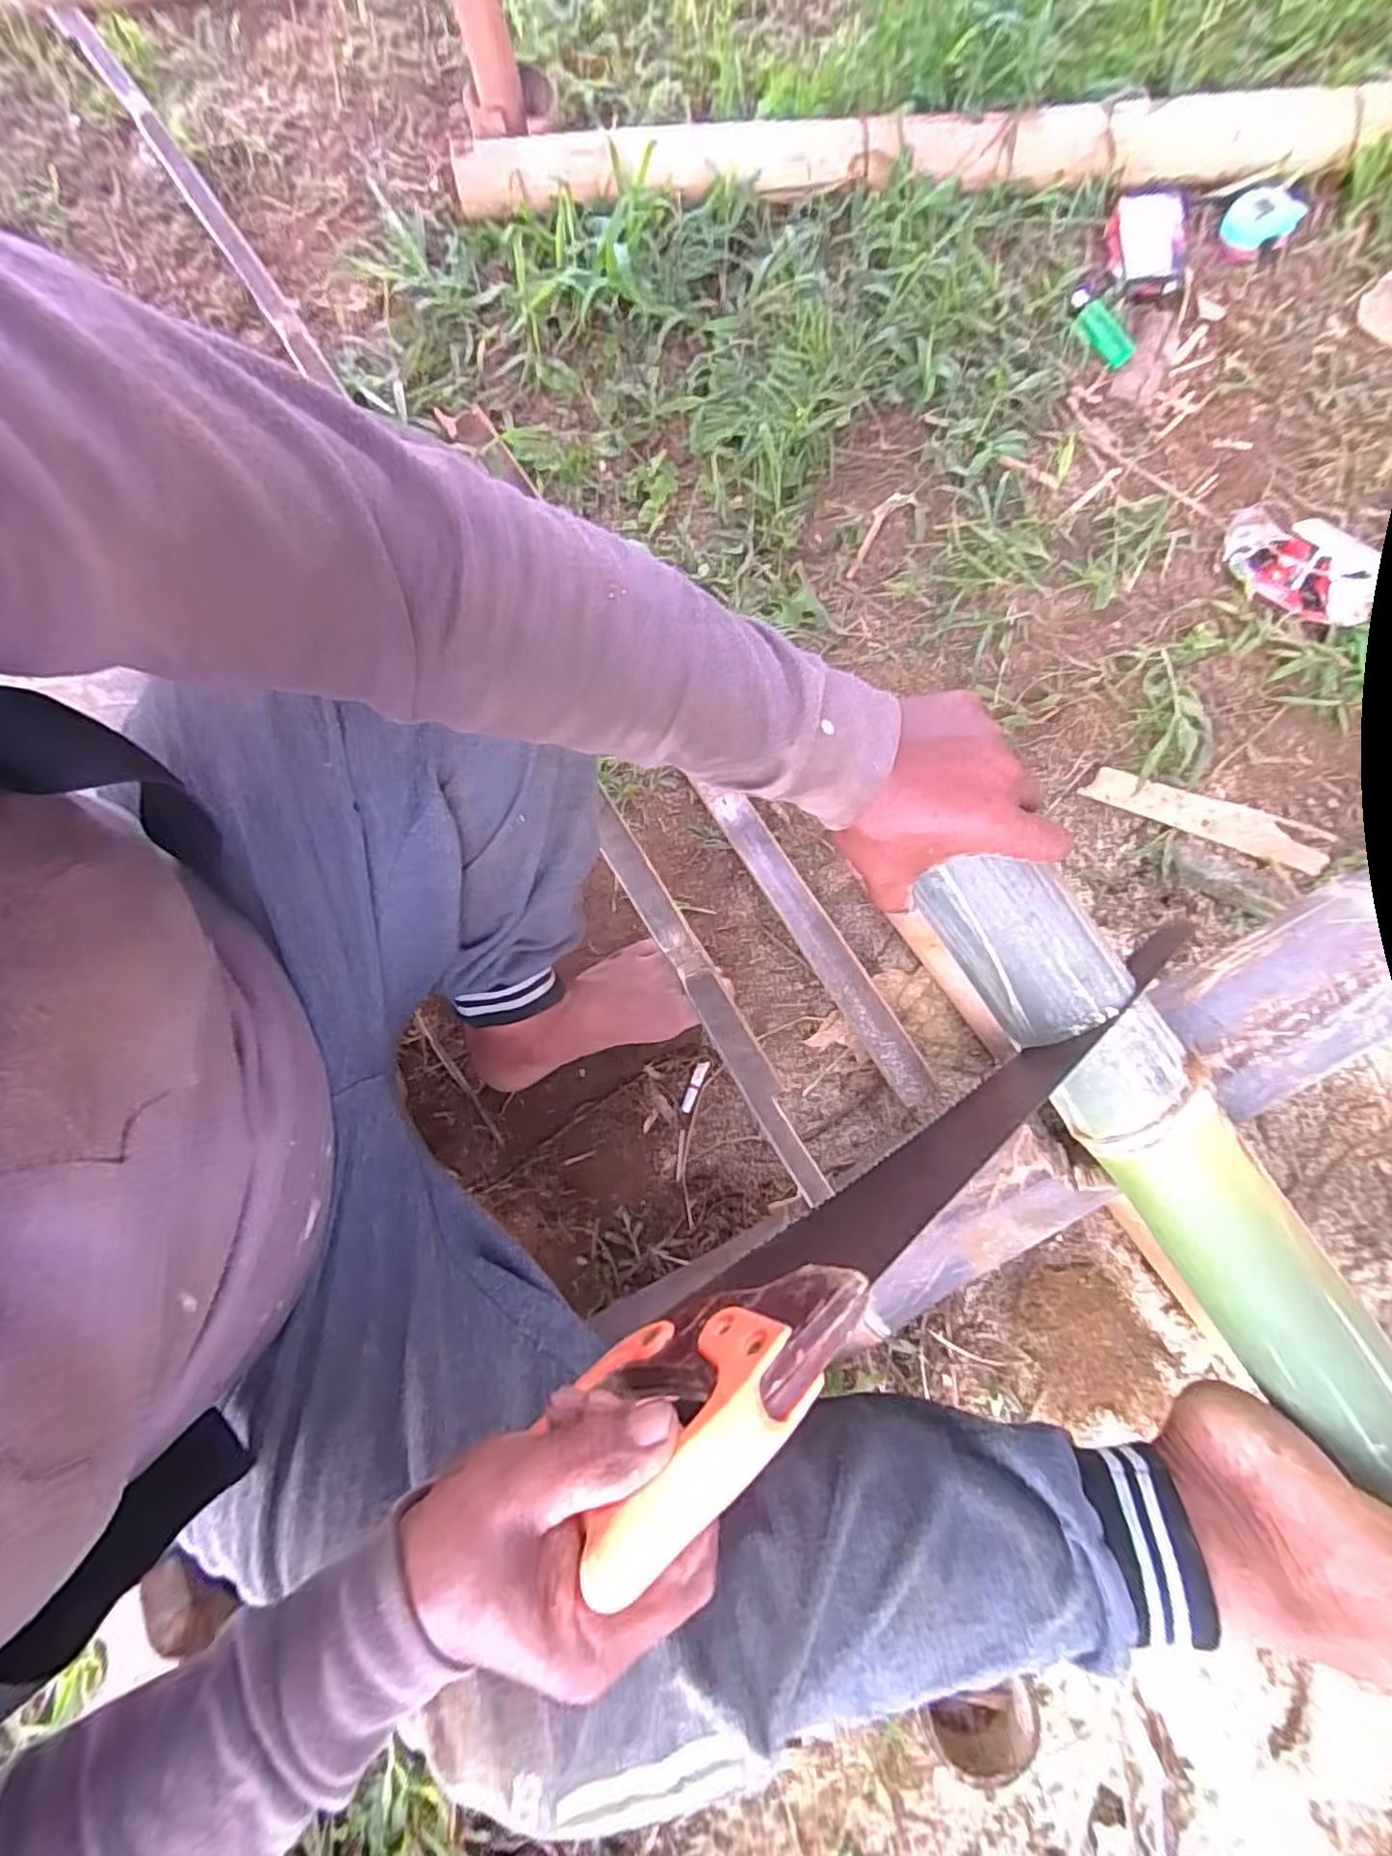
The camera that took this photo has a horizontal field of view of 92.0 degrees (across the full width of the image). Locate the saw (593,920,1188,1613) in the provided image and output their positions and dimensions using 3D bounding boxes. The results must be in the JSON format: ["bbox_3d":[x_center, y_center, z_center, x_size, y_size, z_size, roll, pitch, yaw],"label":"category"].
[{"bbox_3d":[0.117,0.125,0.349,0.426,0.097,0.042,-31,80,-25],"label":"saw"}]

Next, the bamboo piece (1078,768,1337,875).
[{"bbox_3d":[0.446,-0.096,0.588,0.210,0.013,0.040,17,80,4],"label":"bamboo piece"}]

